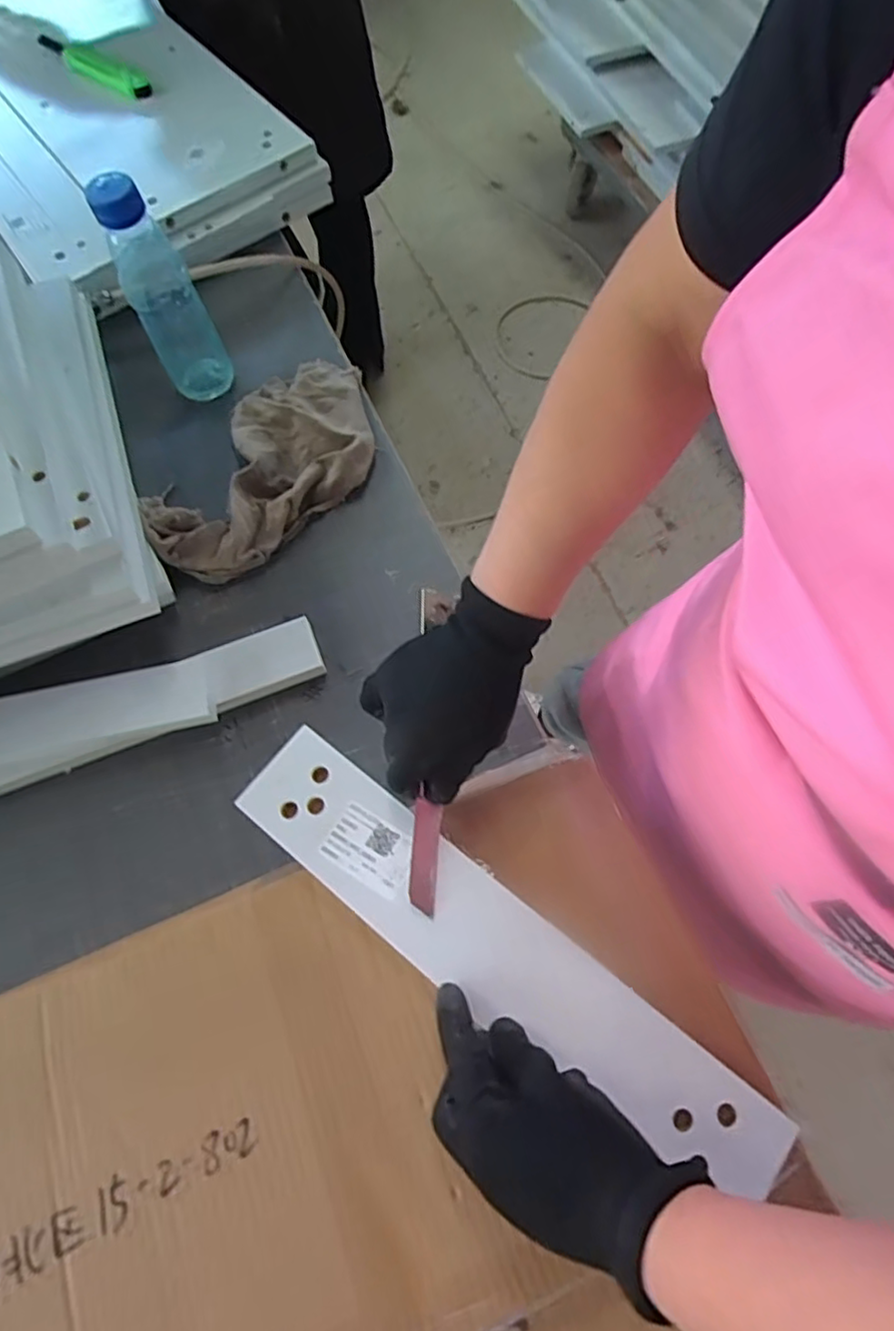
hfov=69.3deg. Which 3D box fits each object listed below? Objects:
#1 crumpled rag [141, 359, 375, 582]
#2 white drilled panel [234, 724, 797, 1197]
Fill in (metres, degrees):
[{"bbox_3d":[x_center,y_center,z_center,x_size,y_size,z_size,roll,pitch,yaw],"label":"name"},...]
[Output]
[{"bbox_3d":[-0.165,-0.191,0.615,0.142,0.032,0.260,34,73,15],"label":"crumpled rag"},{"bbox_3d":[0.025,0.166,0.394,0.362,0.008,0.069,34,73,15],"label":"white drilled panel"}]

